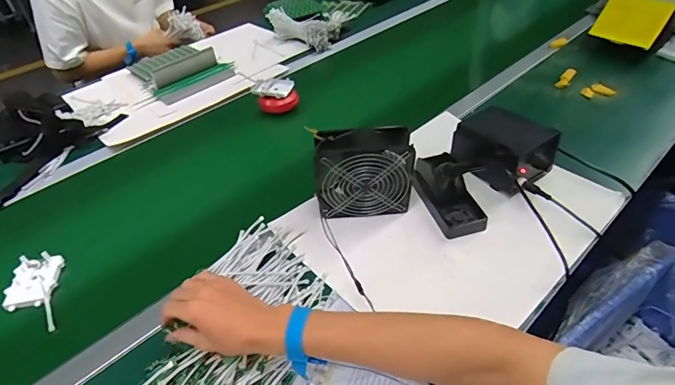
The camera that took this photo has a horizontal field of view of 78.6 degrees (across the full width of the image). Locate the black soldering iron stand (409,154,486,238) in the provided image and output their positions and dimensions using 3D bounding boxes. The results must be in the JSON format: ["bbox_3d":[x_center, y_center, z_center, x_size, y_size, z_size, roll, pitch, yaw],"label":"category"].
[{"bbox_3d":[0.189,-0.007,0.697,0.073,0.092,0.146,-14,46,-12],"label":"black soldering iron stand"}]

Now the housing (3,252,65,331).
[{"bbox_3d":[-0.459,0.152,0.620,0.074,0.019,0.147,-16,47,-14],"label":"housing"}]

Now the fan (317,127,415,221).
[{"bbox_3d":[0.042,-0.030,0.673,0.155,0.143,0.073,2,45,3],"label":"fan"}]

